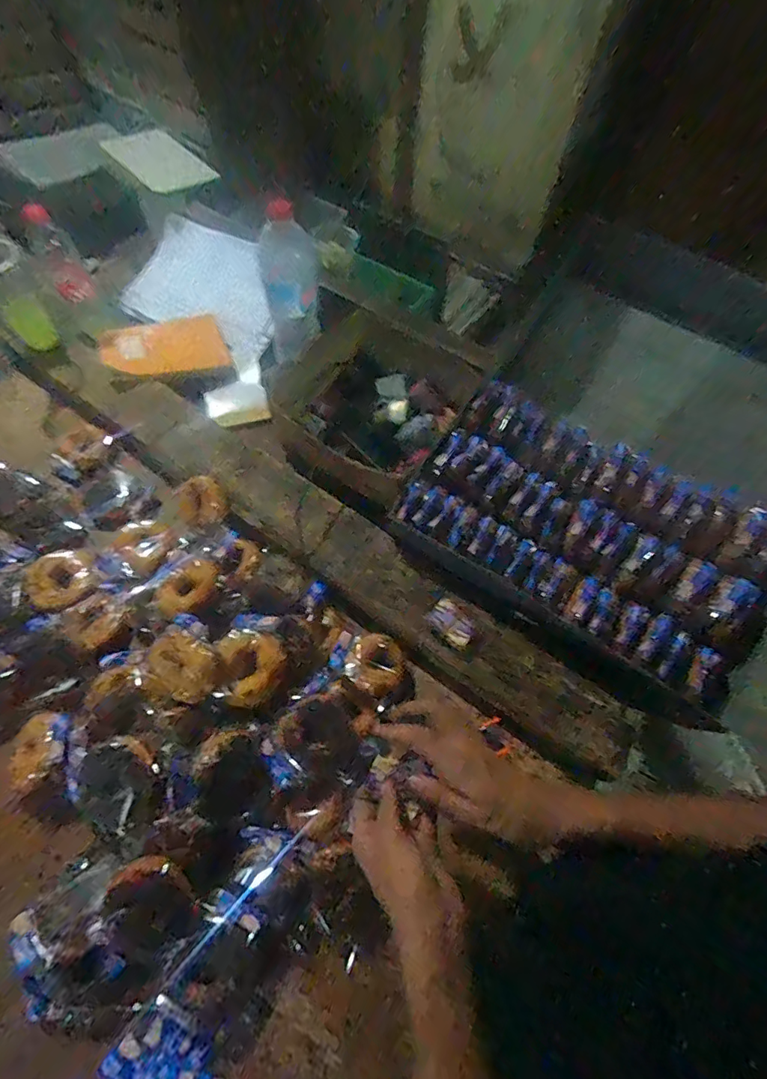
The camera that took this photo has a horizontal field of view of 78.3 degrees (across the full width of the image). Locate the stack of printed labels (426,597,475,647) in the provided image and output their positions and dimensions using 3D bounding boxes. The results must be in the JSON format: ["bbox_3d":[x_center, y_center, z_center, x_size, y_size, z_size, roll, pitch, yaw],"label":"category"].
[{"bbox_3d":[0.089,0.108,0.610,0.042,0.015,0.061,-39,70,-21],"label":"stack of printed labels"}]

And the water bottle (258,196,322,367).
[{"bbox_3d":[-0.140,-0.389,0.726,0.089,0.220,0.070,3,37,2],"label":"water bottle"}]

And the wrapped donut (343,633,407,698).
[{"bbox_3d":[-0.007,0.164,0.619,0.075,0.045,0.079,1,62,-3],"label":"wrapped donut"}]

